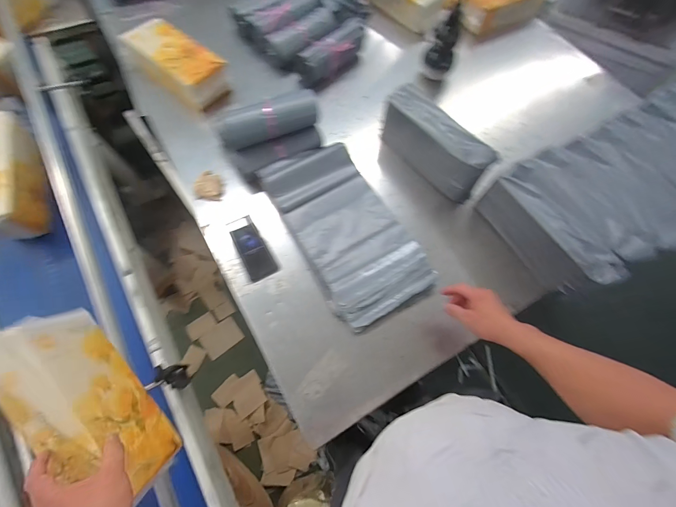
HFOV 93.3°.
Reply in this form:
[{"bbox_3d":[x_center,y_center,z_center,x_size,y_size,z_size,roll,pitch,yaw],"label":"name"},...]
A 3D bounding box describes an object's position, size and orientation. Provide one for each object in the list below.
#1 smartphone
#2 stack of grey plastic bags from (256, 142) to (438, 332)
[{"bbox_3d":[-0.203,-0.013,0.757,0.065,0.010,0.151,-27,84,-14],"label":"smartphone"},{"bbox_3d":[0.015,-0.062,0.768,0.231,0.059,0.447,-29,71,-14],"label":"stack of grey plastic bags"}]

